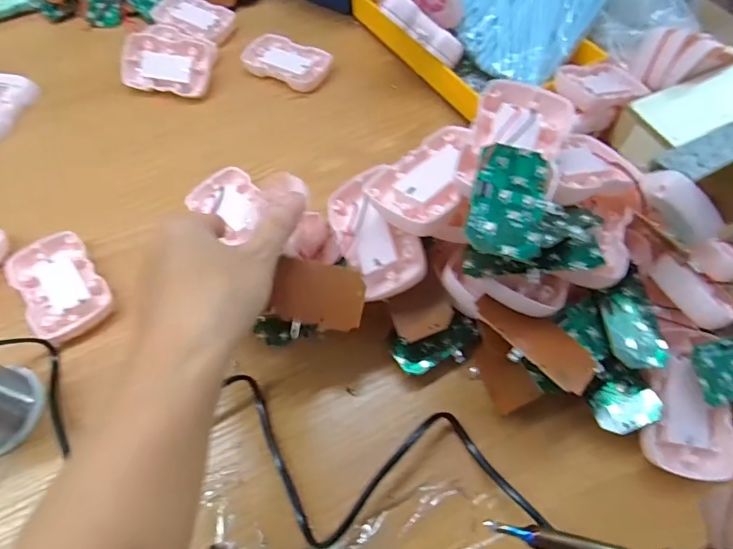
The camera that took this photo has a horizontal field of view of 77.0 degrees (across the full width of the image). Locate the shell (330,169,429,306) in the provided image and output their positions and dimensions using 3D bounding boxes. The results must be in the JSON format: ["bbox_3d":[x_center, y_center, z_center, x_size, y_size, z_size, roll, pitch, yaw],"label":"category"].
[{"bbox_3d":[0.004,-0.029,0.307,0.045,0.021,0.091,-17,62,-10],"label":"shell"}]

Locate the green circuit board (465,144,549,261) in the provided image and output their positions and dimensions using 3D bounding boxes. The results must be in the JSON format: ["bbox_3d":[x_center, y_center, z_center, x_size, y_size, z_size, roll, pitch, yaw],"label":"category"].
[{"bbox_3d":[0.075,-0.041,0.242,0.037,0.006,0.070,14,61,7],"label":"green circuit board"}]

